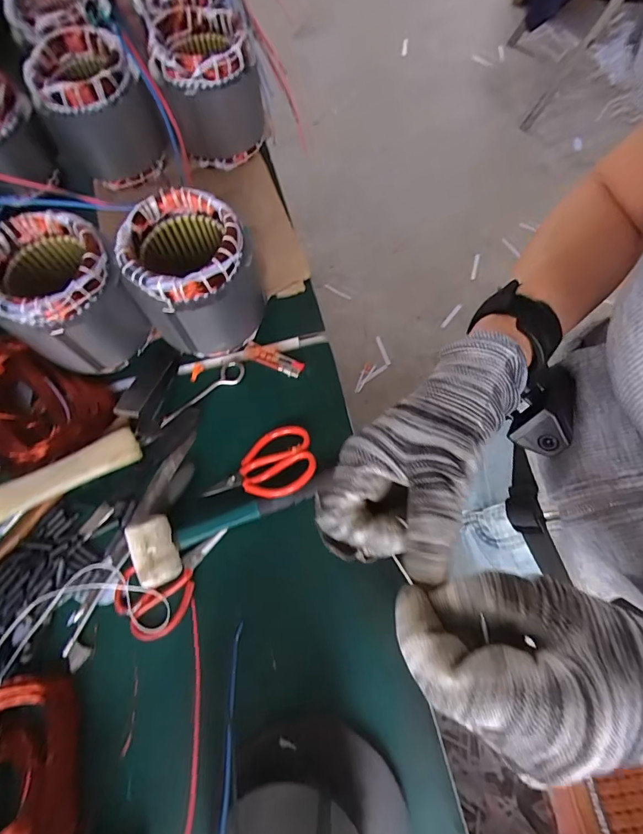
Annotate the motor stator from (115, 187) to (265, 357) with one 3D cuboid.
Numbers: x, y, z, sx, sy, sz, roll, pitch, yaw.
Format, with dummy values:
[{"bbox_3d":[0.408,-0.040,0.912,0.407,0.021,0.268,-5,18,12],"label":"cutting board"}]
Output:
[{"bbox_3d":[-0.157,-0.170,0.546,0.145,0.165,0.130,-19,71,-4],"label":"motor stator"}]

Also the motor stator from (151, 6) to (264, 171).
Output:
[{"bbox_3d":[-0.168,-0.515,0.669,0.141,0.151,0.156,-3,71,2],"label":"motor stator"}]

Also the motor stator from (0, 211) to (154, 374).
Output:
[{"bbox_3d":[-0.312,-0.143,0.545,0.141,0.166,0.140,-38,74,-10],"label":"motor stator"}]

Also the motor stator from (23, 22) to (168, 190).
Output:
[{"bbox_3d":[-0.339,-0.465,0.657,0.137,0.159,0.137,-1,71,2],"label":"motor stator"}]

